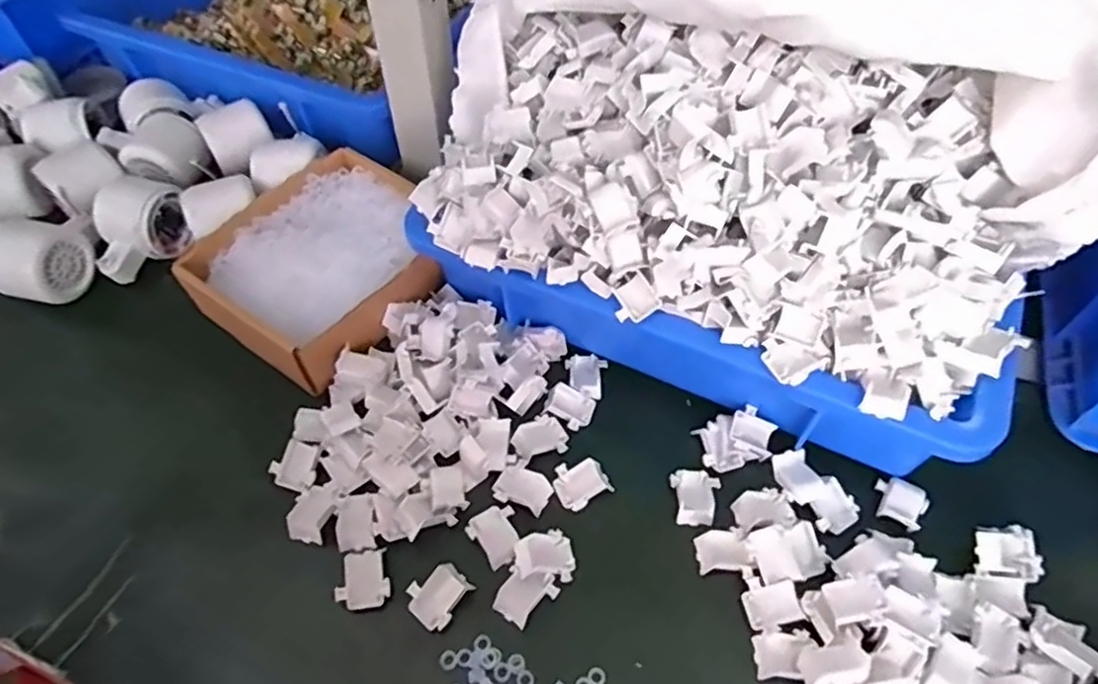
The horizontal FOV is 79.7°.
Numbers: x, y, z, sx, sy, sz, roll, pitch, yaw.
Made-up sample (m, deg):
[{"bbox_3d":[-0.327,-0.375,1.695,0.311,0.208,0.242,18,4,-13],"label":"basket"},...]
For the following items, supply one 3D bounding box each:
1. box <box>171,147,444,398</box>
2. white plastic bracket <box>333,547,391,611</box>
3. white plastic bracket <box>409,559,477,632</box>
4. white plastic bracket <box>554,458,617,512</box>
[{"bbox_3d":[-0.163,-0.060,0.500,0.141,0.053,0.174,31,60,21],"label":"box"},{"bbox_3d":[-0.105,0.134,0.374,0.028,0.009,0.032,-4,54,-2],"label":"white plastic bracket"},{"bbox_3d":[-0.062,0.141,0.367,0.028,0.012,0.032,33,61,22],"label":"white plastic bracket"},{"bbox_3d":[0.020,0.088,0.412,0.034,0.009,0.030,-24,57,-16],"label":"white plastic bracket"}]

